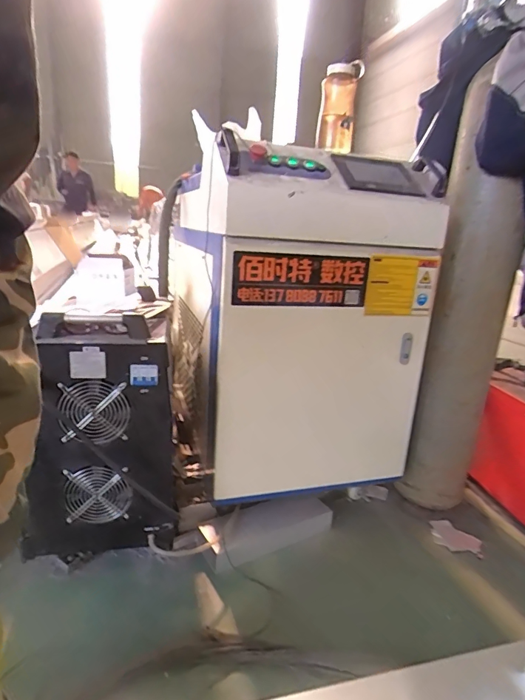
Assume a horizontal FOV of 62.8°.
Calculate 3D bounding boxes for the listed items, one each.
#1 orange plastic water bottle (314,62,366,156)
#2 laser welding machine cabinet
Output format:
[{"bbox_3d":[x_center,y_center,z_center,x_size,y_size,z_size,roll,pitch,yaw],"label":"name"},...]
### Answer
[{"bbox_3d":[0.193,-0.624,1.109,0.097,0.243,0.084,8,-5,15],"label":"orange plastic water bottle"},{"bbox_3d":[0.048,-0.120,1.345,0.589,0.820,0.808,-3,19,-21],"label":"laser welding machine cabinet"}]

